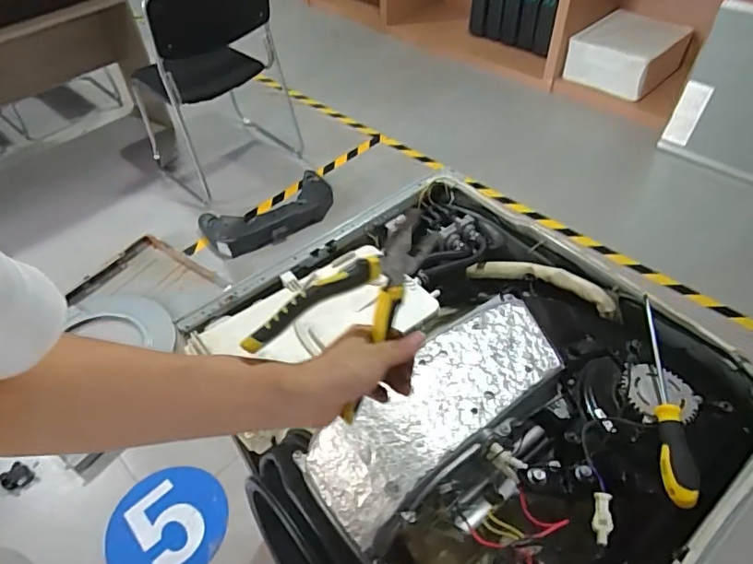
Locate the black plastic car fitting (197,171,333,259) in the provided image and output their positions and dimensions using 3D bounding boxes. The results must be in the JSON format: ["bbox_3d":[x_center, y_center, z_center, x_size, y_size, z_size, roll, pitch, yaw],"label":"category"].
[{"bbox_3d":[-0.357,-0.213,1.778,0.452,0.069,0.209,-22,50,-16],"label":"black plastic car fitting"}]

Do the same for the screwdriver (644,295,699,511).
[{"bbox_3d":[0.314,0.123,0.562,0.033,0.029,0.228,8,48,10],"label":"screwdriver"}]

